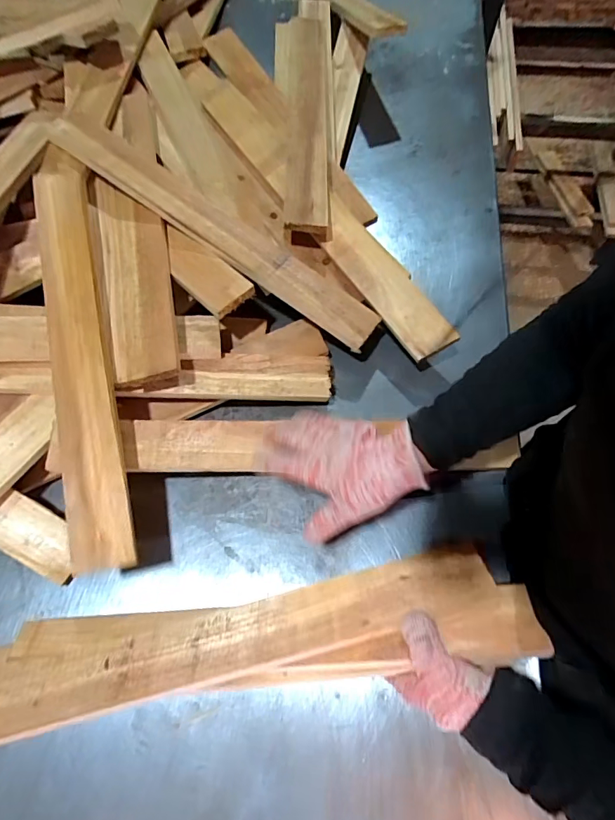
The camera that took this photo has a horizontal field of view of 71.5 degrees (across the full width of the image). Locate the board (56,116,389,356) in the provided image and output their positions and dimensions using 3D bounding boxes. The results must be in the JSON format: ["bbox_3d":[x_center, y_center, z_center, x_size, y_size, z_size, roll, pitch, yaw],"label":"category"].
[{"bbox_3d":[-0.120,-0.240,0.570,0.490,0.016,0.064,34,71,1],"label":"board"}]

